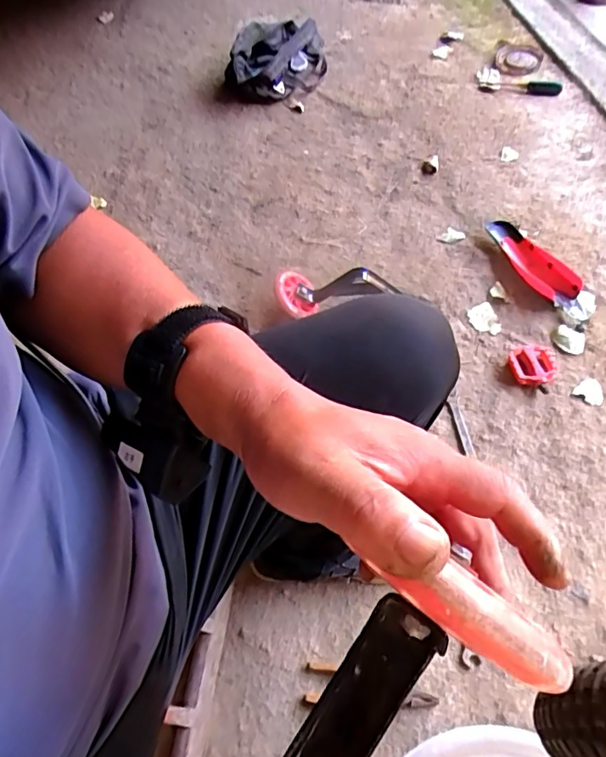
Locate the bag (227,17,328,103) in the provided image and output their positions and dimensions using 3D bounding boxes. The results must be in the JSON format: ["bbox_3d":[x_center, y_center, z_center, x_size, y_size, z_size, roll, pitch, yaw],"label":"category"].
[{"bbox_3d":[-0.073,-0.971,1.535,0.273,0.145,0.332,7,58,9],"label":"bag"}]

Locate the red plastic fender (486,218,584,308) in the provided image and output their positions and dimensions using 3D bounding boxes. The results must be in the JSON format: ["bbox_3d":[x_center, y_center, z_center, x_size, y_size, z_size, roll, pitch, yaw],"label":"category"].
[{"bbox_3d":[0.483,-0.248,1.064,0.085,0.033,0.235,-27,59,-12],"label":"red plastic fender"}]

